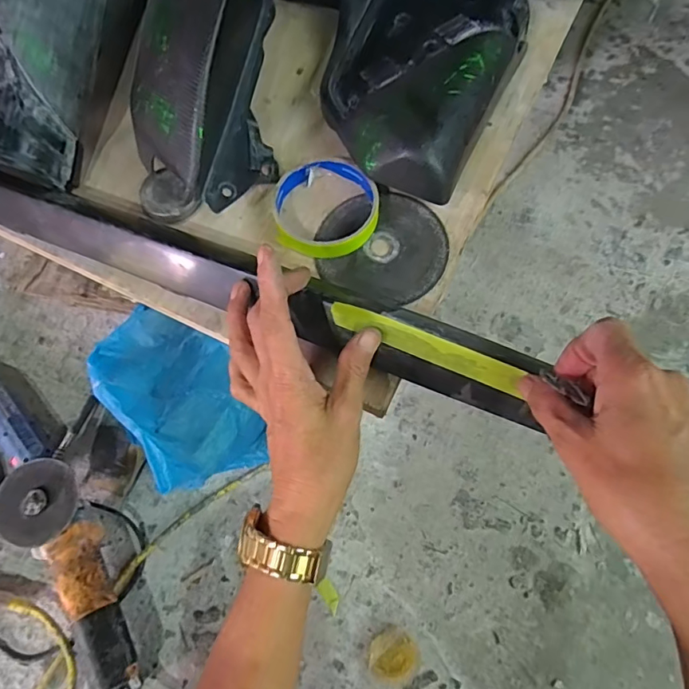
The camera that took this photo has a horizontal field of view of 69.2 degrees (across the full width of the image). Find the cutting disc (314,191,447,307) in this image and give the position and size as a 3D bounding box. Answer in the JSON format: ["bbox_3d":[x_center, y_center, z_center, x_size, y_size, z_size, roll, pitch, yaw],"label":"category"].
[{"bbox_3d":[0.030,-0.080,0.399,0.101,0.006,0.094,0,68,1],"label":"cutting disc"}]

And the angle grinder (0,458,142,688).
[{"bbox_3d":[-0.345,0.293,0.623,0.102,0.094,0.283,-23,69,-8],"label":"angle grinder"}]

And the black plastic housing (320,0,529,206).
[{"bbox_3d":[0.050,-0.234,0.431,0.165,0.059,0.214,24,70,11],"label":"black plastic housing"}]

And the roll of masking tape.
[{"bbox_3d":[-0.014,-0.109,0.398,0.082,0.019,0.081,0,68,1],"label":"roll of masking tape"}]

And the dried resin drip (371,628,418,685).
[{"bbox_3d":[0.061,0.383,0.614,0.057,0.011,0.057,0,68,1],"label":"dried resin drip"}]

